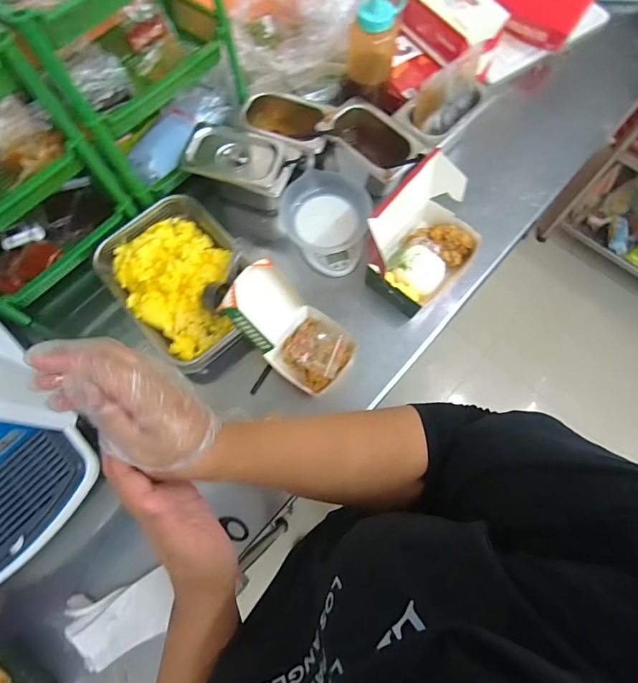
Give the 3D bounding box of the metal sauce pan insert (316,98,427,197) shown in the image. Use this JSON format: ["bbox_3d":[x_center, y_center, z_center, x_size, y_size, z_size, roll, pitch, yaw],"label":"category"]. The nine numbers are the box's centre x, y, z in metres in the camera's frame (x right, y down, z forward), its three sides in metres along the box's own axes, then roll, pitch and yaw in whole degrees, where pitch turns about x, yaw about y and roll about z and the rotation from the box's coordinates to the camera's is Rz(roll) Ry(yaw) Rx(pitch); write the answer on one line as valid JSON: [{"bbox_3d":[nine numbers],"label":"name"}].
[{"bbox_3d":[0.105,-0.347,0.759,0.118,0.091,0.207,-40,74,-11],"label":"metal sauce pan insert"}]

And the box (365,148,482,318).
[{"bbox_3d":[0.175,-0.187,0.701,0.208,0.164,0.172,-42,75,-12],"label":"box"}]

